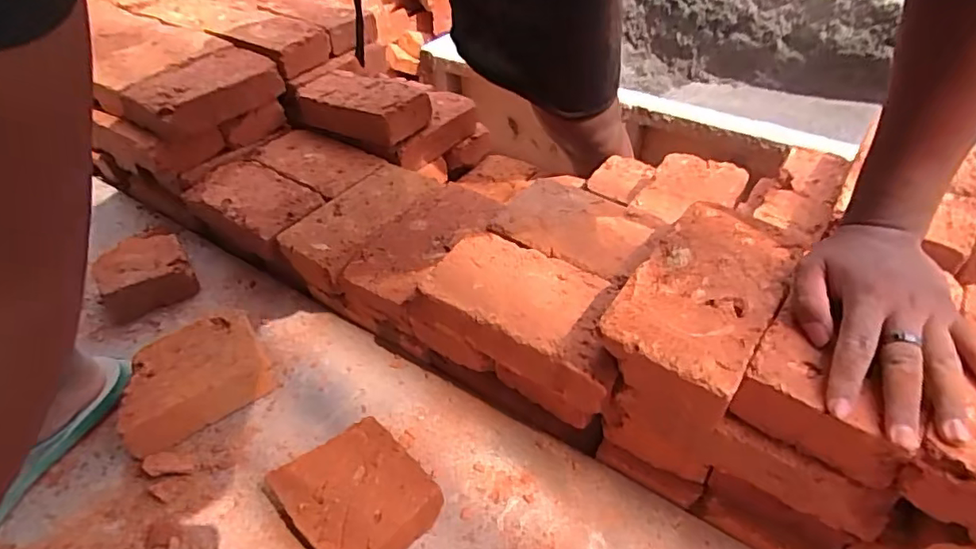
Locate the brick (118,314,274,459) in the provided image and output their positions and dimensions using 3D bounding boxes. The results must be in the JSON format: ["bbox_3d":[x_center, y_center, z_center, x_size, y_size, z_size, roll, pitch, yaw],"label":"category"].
[{"bbox_3d":[-0.312,0.107,0.607,0.147,0.063,0.115,-25,46,-23],"label":"brick"}]

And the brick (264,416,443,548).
[{"bbox_3d":[-0.111,0.196,0.500,0.120,0.058,0.106,32,53,33],"label":"brick"}]

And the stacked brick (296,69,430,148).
[{"bbox_3d":[-0.188,-0.257,0.851,0.190,0.055,0.103,22,50,26],"label":"stacked brick"}]

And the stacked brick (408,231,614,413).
[{"bbox_3d":[0.034,0.036,0.536,0.200,0.066,0.102,25,51,28],"label":"stacked brick"}]

